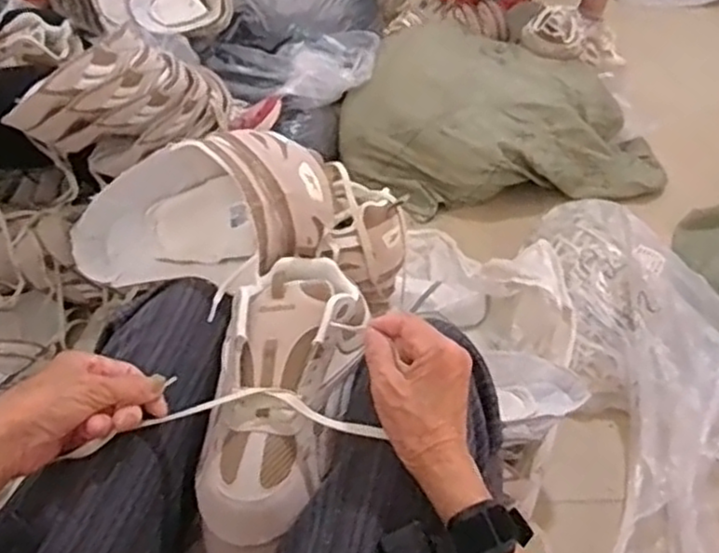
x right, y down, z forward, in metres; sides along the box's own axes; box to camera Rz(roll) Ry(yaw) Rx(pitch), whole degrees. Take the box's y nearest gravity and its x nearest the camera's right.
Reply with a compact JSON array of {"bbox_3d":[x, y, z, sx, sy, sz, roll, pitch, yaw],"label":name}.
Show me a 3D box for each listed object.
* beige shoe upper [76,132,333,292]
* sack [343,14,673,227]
[{"bbox_3d":[-0.171,-0.062,0.718,0.270,0.127,0.118,-8,38,24],"label":"beige shoe upper"},{"bbox_3d":[0.315,-0.395,1.697,0.723,0.213,0.530,-7,44,-13],"label":"sack"}]

